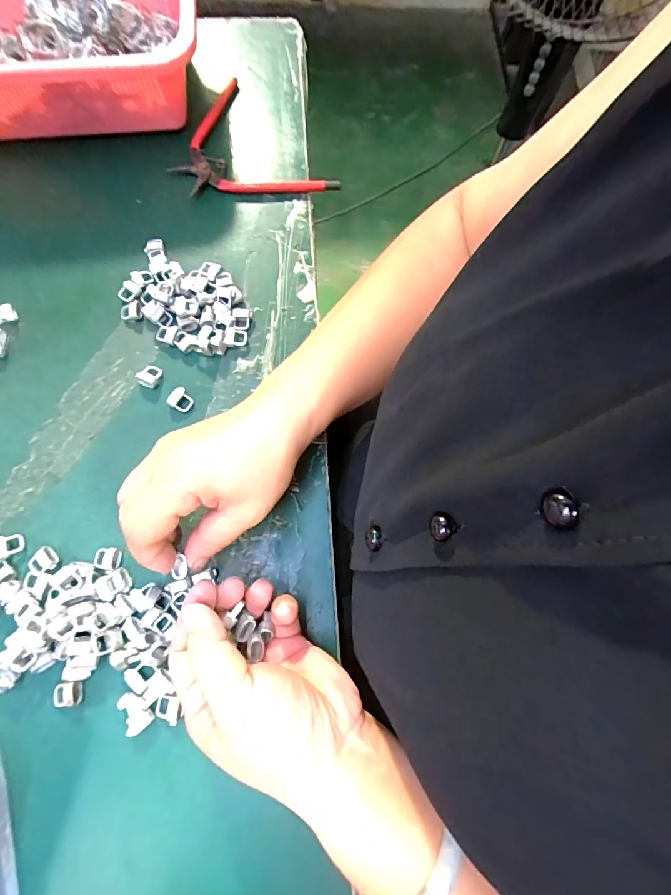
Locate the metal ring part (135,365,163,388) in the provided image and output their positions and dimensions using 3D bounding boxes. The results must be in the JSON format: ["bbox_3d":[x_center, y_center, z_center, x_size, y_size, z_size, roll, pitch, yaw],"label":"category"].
[{"bbox_3d":[-0.142,-0.055,0.320,0.016,0.008,0.018,26,73,6],"label":"metal ring part"}]

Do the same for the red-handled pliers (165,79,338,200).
[{"bbox_3d":[-0.084,-0.259,0.379,0.105,0.016,0.142,-40,78,-13],"label":"red-handled pliers"}]

